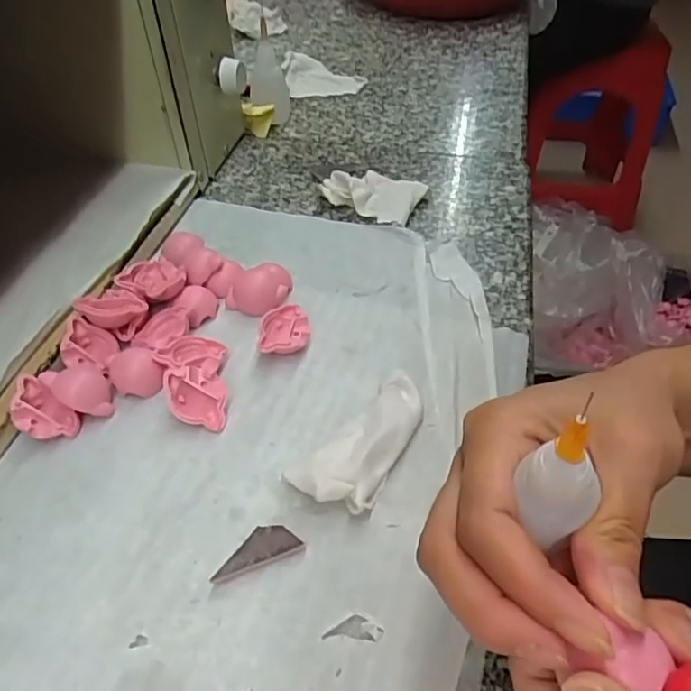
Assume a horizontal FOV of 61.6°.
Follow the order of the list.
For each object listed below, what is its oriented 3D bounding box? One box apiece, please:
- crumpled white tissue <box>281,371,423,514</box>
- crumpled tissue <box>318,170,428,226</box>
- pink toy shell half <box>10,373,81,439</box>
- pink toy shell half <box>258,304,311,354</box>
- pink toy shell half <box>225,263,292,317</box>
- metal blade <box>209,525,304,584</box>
[{"bbox_3d":[0.012,0.046,0.277,0.036,0.016,0.080,29,53,25],"label":"crumpled white tissue"},{"bbox_3d":[0.018,-0.113,0.428,0.071,0.018,0.046,19,49,17],"label":"crumpled tissue"},{"bbox_3d":[-0.152,0.033,0.289,0.025,0.014,0.037,-37,83,-33],"label":"pink toy shell half"},{"bbox_3d":[-0.035,-0.007,0.330,0.028,0.017,0.029,0,47,0],"label":"pink toy shell half"},{"bbox_3d":[-0.053,-0.037,0.354,0.039,0.021,0.030,-5,47,-5],"label":"pink toy shell half"},{"bbox_3d":[-0.038,0.085,0.243,0.037,0.004,0.016,-17,47,-14],"label":"metal blade"}]

